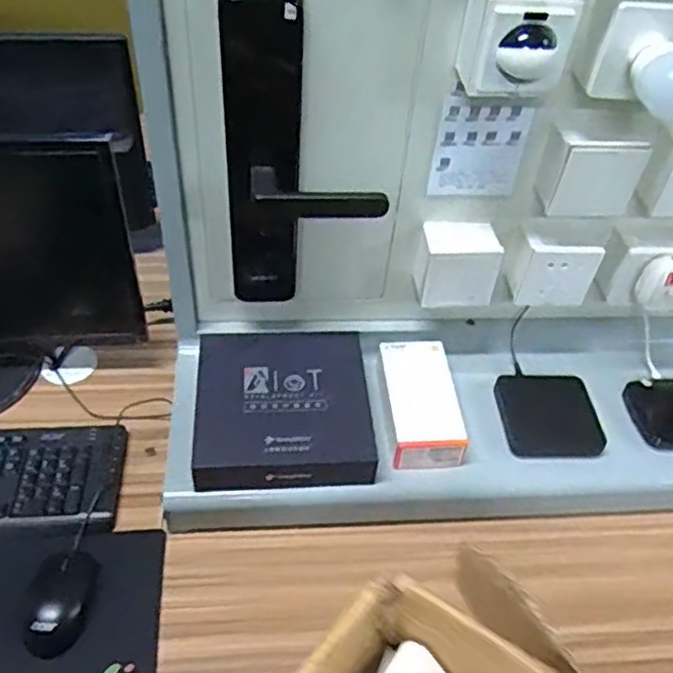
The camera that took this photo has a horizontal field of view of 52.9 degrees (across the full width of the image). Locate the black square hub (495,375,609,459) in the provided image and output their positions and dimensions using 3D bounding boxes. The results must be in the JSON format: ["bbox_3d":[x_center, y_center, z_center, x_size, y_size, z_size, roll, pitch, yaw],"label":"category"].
[{"bbox_3d":[0.264,0.097,0.849,0.115,0.021,0.117,1,44,-3],"label":"black square hub"}]

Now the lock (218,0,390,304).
[{"bbox_3d":[-0.041,-0.168,0.710,0.154,0.344,0.076,1,44,-4],"label":"lock"}]

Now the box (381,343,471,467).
[{"bbox_3d":[0.101,0.076,0.826,0.080,0.050,0.164,-1,44,-5],"label":"box"}]

